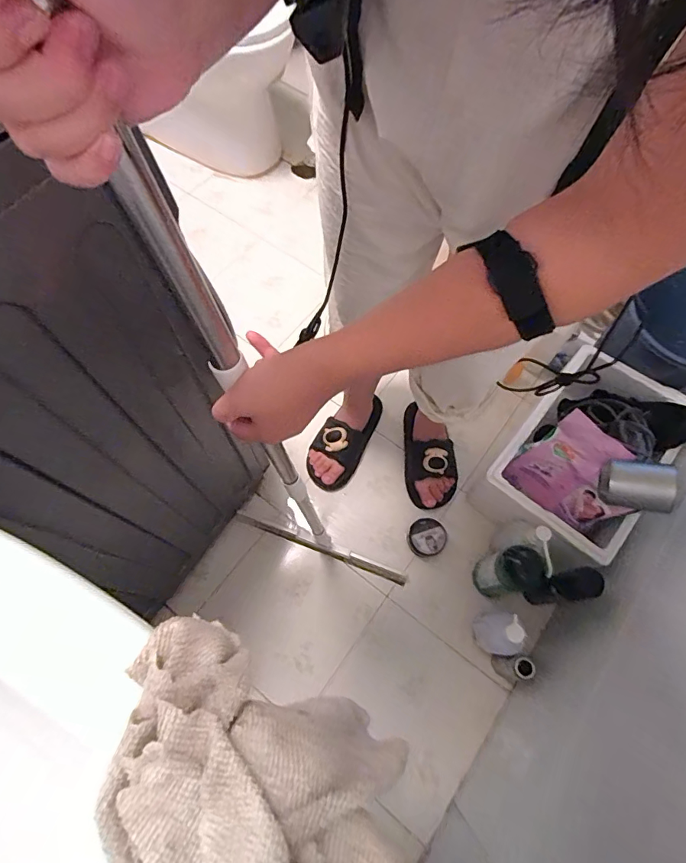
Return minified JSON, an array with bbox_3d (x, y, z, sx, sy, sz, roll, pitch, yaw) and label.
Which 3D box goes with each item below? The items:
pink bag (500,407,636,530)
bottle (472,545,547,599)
[{"bbox_3d":[0.413,0.085,0.828,0.050,0.222,0.187,-26,64,-33],"label":"pink bag"},{"bbox_3d":[0.316,0.275,0.878,0.078,0.176,0.077,0,68,0],"label":"bottle"}]

